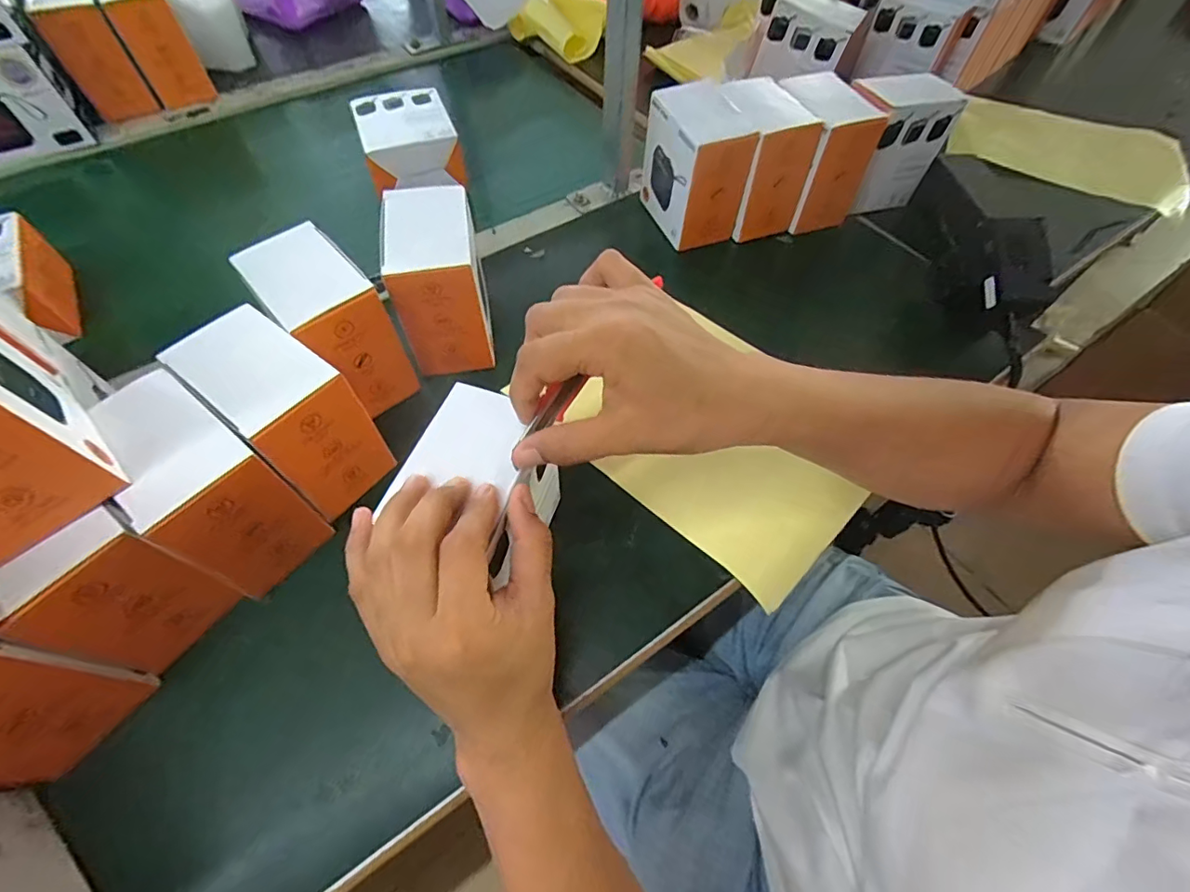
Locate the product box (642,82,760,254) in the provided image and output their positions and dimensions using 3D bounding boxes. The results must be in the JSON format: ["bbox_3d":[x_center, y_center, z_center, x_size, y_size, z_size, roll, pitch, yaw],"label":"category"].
[{"bbox_3d":[0.102,-0.281,0.531,0.069,0.118,0.100,-19,62,-12],"label":"product box"}]

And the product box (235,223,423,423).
[{"bbox_3d":[-0.202,-0.093,0.407,0.067,0.107,0.097,-39,68,-21],"label":"product box"}]

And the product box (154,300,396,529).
[{"bbox_3d":[-0.210,-0.022,0.362,0.107,0.103,0.067,34,65,17],"label":"product box"}]

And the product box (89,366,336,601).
[{"bbox_3d":[-0.240,0.025,0.324,0.103,0.098,0.067,35,65,17],"label":"product box"}]

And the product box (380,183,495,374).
[{"bbox_3d":[-0.127,-0.136,0.433,0.069,0.110,0.096,-12,61,-8],"label":"product box"}]

